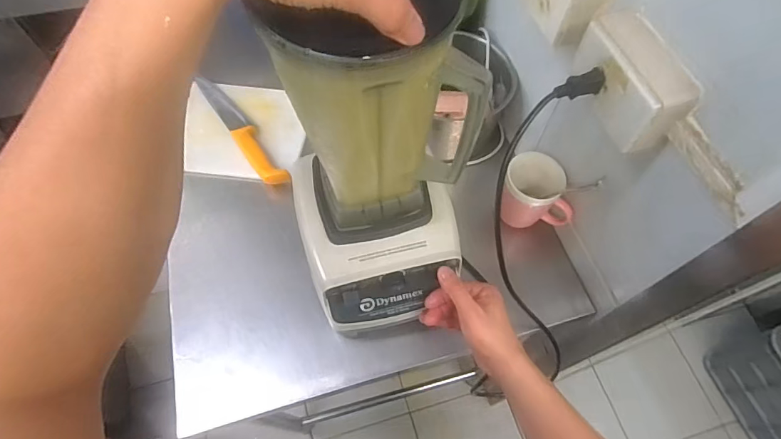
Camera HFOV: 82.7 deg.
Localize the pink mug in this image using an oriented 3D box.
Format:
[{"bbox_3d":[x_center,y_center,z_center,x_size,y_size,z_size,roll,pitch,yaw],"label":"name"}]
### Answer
[{"bbox_3d":[0.224,-0.041,0.681,0.104,0.093,0.085,17,64,7],"label":"pink mug"}]

